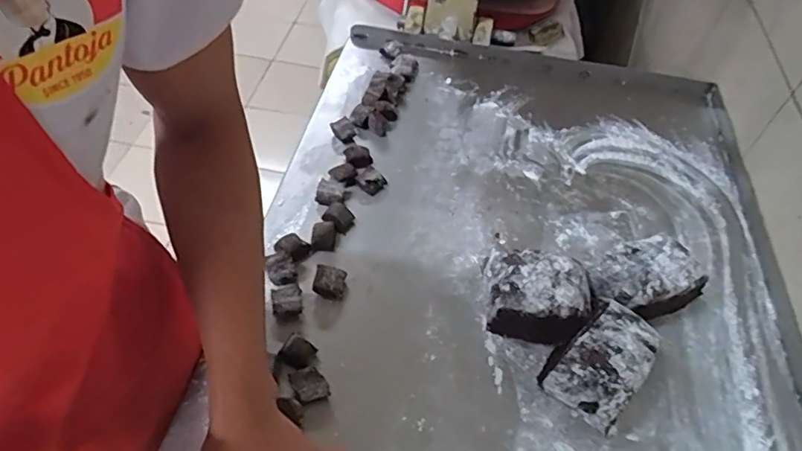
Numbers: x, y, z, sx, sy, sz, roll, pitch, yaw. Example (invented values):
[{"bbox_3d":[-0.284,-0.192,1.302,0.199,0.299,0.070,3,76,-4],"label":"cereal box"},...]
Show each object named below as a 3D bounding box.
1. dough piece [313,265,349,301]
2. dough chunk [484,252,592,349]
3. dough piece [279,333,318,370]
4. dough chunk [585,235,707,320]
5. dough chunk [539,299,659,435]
[{"bbox_3d":[-0.077,0.065,0.593,0.036,0.024,0.031,7,51,1],"label":"dough piece"},{"bbox_3d":[0.146,0.073,0.583,0.109,0.057,0.092,7,51,1],"label":"dough chunk"},{"bbox_3d":[-0.104,0.131,0.549,0.030,0.015,0.030,22,53,13],"label":"dough piece"},{"bbox_3d":[0.272,0.062,0.601,0.118,0.062,0.090,-17,55,-18],"label":"dough chunk"},{"bbox_3d":[0.201,0.133,0.540,0.084,0.059,0.112,32,56,20],"label":"dough chunk"}]

